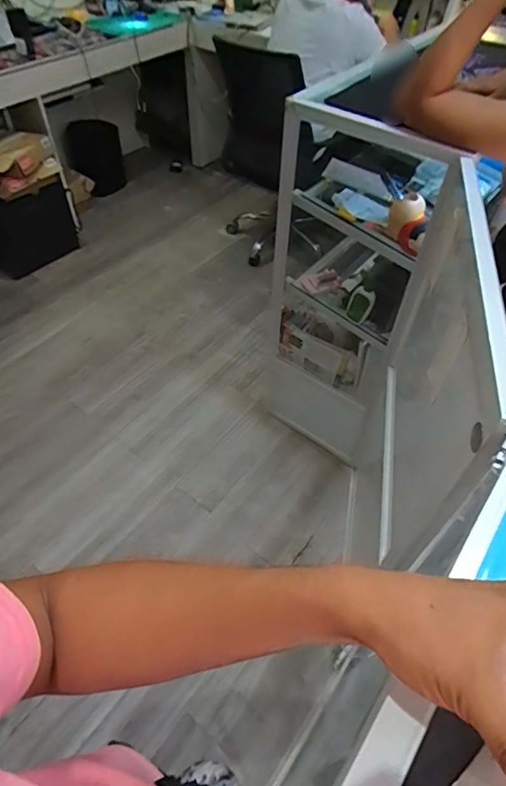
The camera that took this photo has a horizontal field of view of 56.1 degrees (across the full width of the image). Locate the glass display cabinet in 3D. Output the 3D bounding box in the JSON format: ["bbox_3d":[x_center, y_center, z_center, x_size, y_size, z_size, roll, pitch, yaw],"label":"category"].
[{"bbox_3d":[0.320,-0.312,1.432,0.456,1.076,0.454,34,60,25],"label":"glass display cabinet"}]

